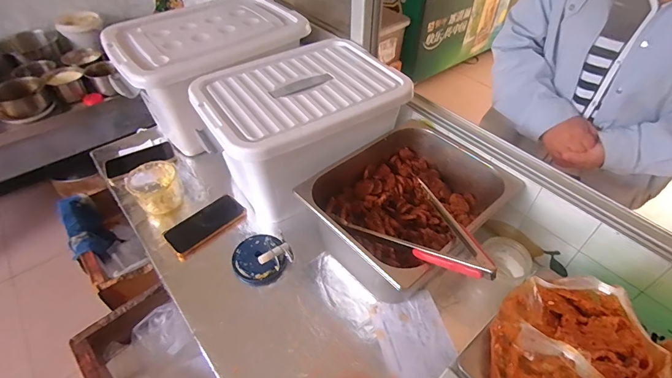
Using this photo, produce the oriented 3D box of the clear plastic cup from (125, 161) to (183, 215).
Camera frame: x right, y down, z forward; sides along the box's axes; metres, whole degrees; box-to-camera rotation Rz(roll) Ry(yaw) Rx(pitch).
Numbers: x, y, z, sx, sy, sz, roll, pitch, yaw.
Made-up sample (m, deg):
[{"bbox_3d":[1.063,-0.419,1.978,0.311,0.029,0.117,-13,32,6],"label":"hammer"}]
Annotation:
[{"bbox_3d":[-0.390,-0.003,0.799,0.093,0.075,0.100,0,45,0],"label":"clear plastic cup"}]

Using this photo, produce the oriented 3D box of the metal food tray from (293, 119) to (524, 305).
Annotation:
[{"bbox_3d":[0.130,0.039,0.687,0.325,0.136,0.267,-35,55,-29],"label":"metal food tray"}]

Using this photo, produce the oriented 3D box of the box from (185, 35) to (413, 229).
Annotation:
[{"bbox_3d":[-0.072,-0.129,0.811,0.389,0.229,0.290,-27,51,-24],"label":"box"}]

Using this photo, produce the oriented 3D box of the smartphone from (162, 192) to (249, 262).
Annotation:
[{"bbox_3d":[-0.273,0.075,0.782,0.161,0.017,0.088,-33,54,-28],"label":"smartphone"}]

